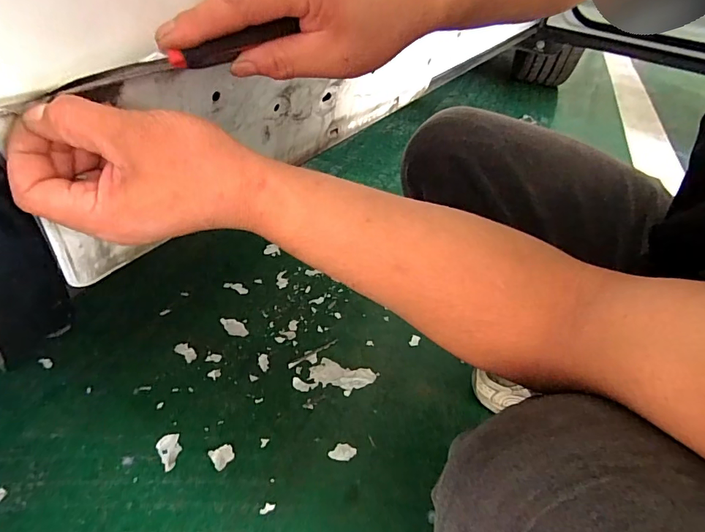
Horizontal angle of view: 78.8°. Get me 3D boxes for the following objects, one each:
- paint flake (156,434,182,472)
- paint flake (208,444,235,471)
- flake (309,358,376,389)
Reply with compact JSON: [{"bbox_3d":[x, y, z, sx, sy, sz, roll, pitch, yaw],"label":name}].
[{"bbox_3d":[-0.251,0.254,0.588,0.030,0.004,0.051,-16,45,-23],"label":"paint flake"},{"bbox_3d":[-0.178,0.260,0.589,0.029,0.004,0.031,-25,50,-31],"label":"paint flake"},{"bbox_3d":[-0.016,0.179,0.701,0.103,0.004,0.047,13,45,9],"label":"flake"}]

